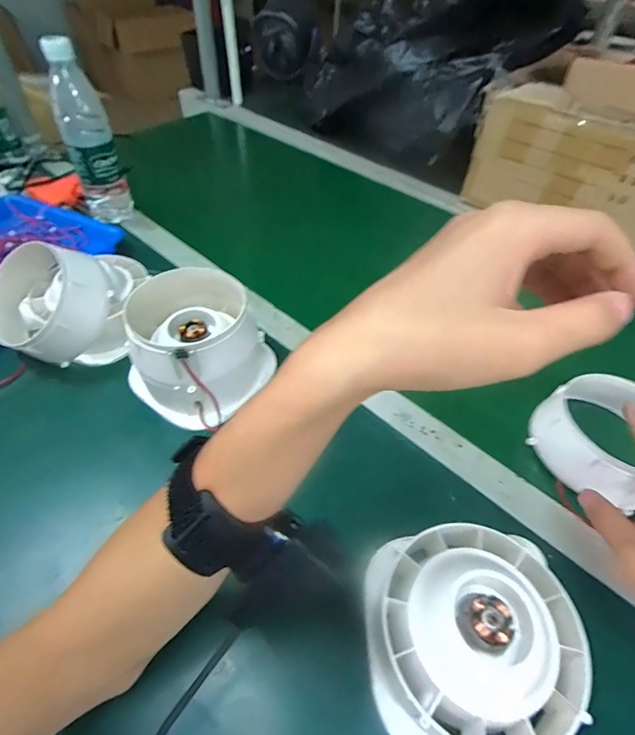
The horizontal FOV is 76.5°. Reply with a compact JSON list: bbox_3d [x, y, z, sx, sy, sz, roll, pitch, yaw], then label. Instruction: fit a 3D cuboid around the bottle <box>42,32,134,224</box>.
[{"bbox_3d":[-0.329,-0.322,0.582,0.067,0.241,0.061,-22,54,-18],"label":"bottle"}]

